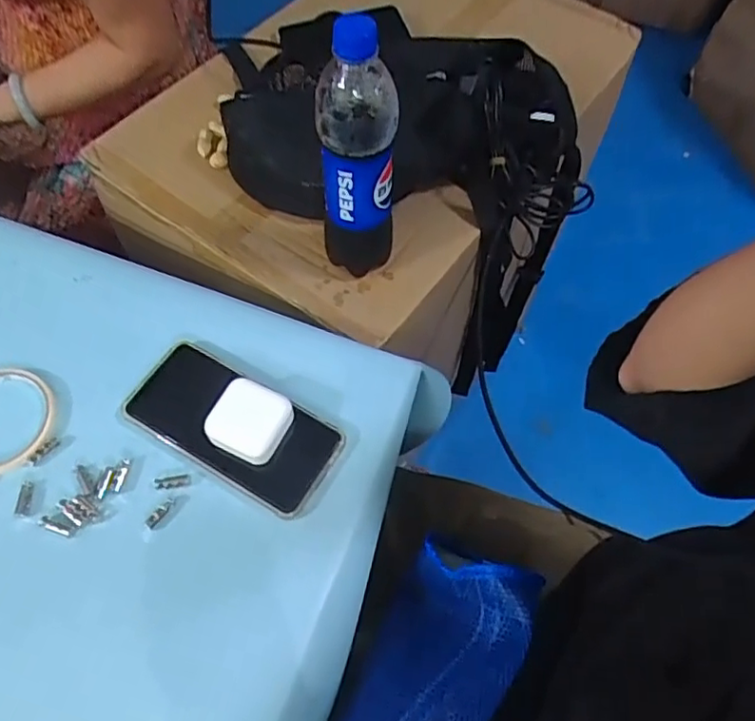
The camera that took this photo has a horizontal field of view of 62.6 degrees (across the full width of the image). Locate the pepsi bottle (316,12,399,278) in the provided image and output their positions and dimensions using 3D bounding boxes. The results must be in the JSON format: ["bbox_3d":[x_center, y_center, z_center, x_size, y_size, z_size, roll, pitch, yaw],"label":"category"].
[{"bbox_3d":[-0.016,-0.160,0.507,0.061,0.223,0.051,-2,61,-3],"label":"pepsi bottle"}]

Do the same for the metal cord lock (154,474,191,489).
[{"bbox_3d":[-0.153,0.091,0.463,0.025,0.004,0.010,-7,61,-5],"label":"metal cord lock"}]

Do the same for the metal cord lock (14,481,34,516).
[{"bbox_3d":[-0.258,0.101,0.454,0.010,0.004,0.026,-5,61,-4],"label":"metal cord lock"}]

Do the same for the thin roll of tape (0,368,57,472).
[{"bbox_3d":[-0.295,0.046,0.480,0.085,0.008,0.085,1,61,-1],"label":"thin roll of tape"}]

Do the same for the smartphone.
[{"bbox_3d":[-0.112,0.049,0.480,0.167,0.010,0.079,28,64,13],"label":"smartphone"}]

